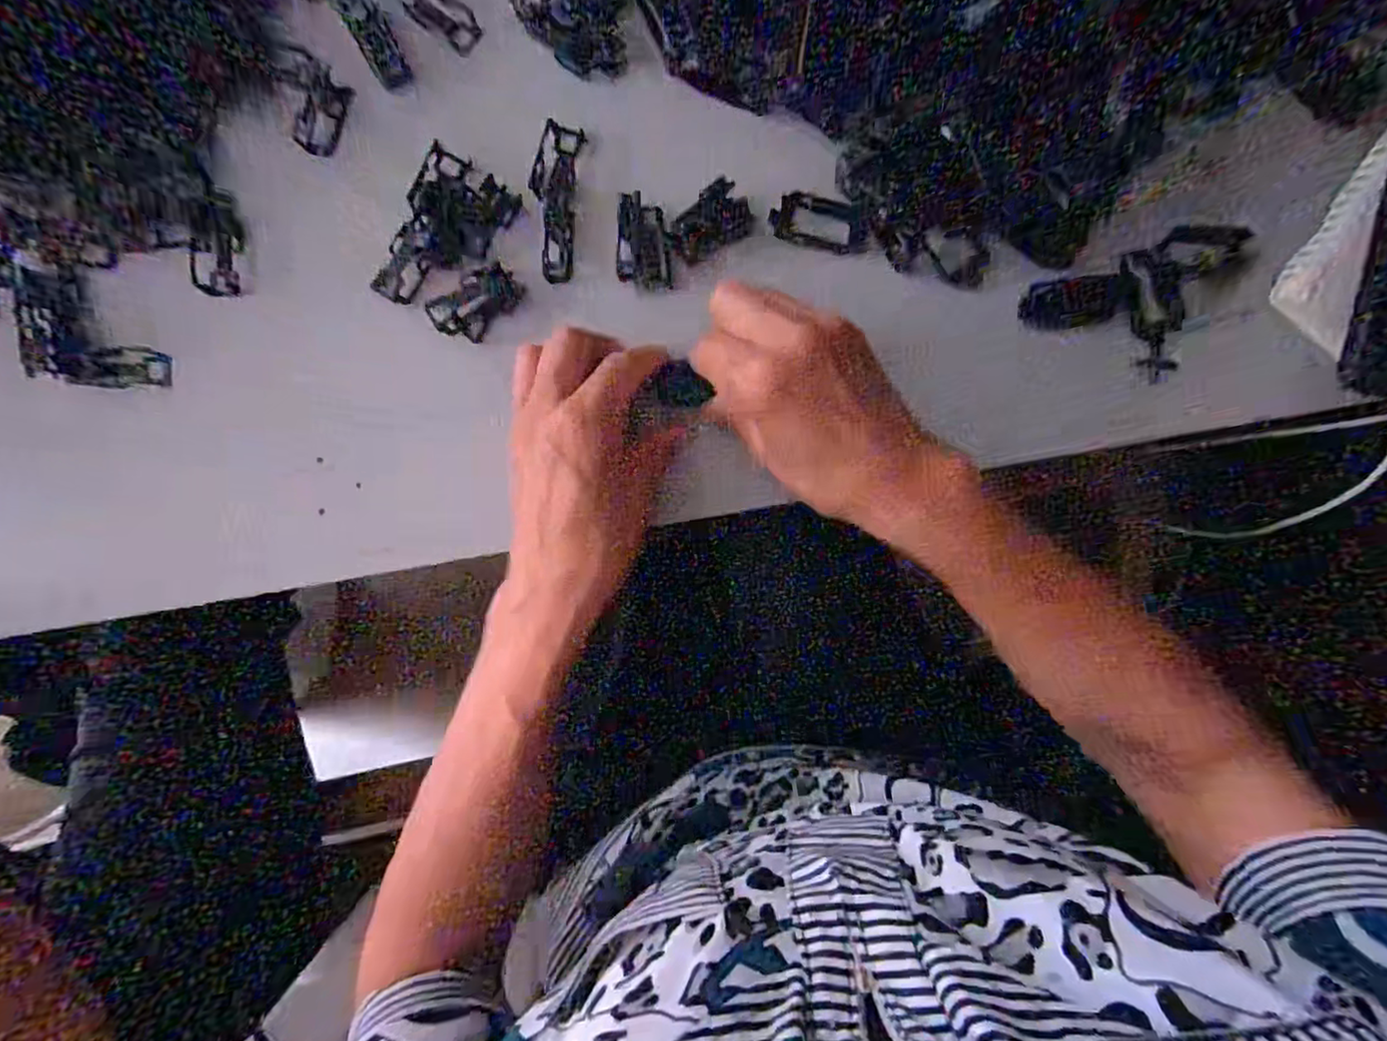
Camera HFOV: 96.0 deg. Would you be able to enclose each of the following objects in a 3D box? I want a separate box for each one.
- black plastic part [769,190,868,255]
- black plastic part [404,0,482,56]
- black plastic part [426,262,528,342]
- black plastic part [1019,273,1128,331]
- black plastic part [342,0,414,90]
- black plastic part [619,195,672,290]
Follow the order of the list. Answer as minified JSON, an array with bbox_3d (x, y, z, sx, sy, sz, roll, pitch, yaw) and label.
[{"bbox_3d":[0.068,-0.157,0.331,0.052,0.004,0.024,16,114,0],"label":"black plastic part"},{"bbox_3d":[-0.132,-0.265,0.327,0.045,0.004,0.023,38,87,-2],"label":"black plastic part"},{"bbox_3d":[-0.113,-0.114,0.326,0.046,0.009,0.027,-39,91,-3],"label":"black plastic part"},{"bbox_3d":[0.200,-0.115,0.331,0.054,0.004,0.025,-4,117,2],"label":"black plastic part"},{"bbox_3d":[-0.164,-0.248,0.326,0.018,0.005,0.040,-30,90,-3],"label":"black plastic part"},{"bbox_3d":[-0.025,-0.143,0.321,0.027,0.011,0.044,-1,89,-3],"label":"black plastic part"}]

